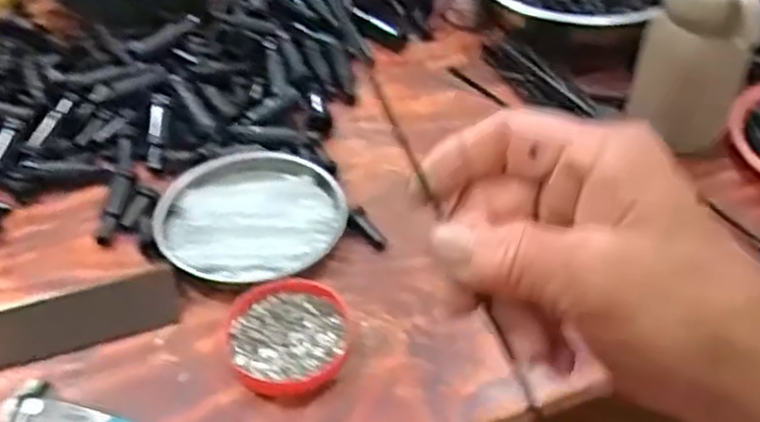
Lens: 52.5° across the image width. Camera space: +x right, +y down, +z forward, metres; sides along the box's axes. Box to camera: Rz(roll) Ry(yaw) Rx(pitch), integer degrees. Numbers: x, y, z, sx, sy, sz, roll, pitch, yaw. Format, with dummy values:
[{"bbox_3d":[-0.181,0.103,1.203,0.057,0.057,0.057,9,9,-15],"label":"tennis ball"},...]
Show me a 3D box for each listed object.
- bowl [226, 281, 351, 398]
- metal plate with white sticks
[{"bbox_3d":[-0.058,0.080,0.494,0.076,0.018,0.077,-1,43,1],"label":"bowl"},{"bbox_3d":[-0.095,0.006,0.577,0.134,0.027,0.126,-1,43,1],"label":"metal plate with white sticks"}]

